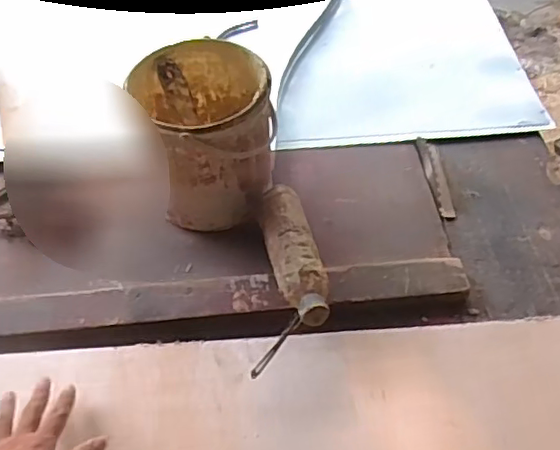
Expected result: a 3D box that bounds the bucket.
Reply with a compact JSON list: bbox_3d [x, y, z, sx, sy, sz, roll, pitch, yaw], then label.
[{"bbox_3d":[-0.094,-0.113,0.794,0.163,0.194,0.153,0,50,0],"label":"bucket"}]

